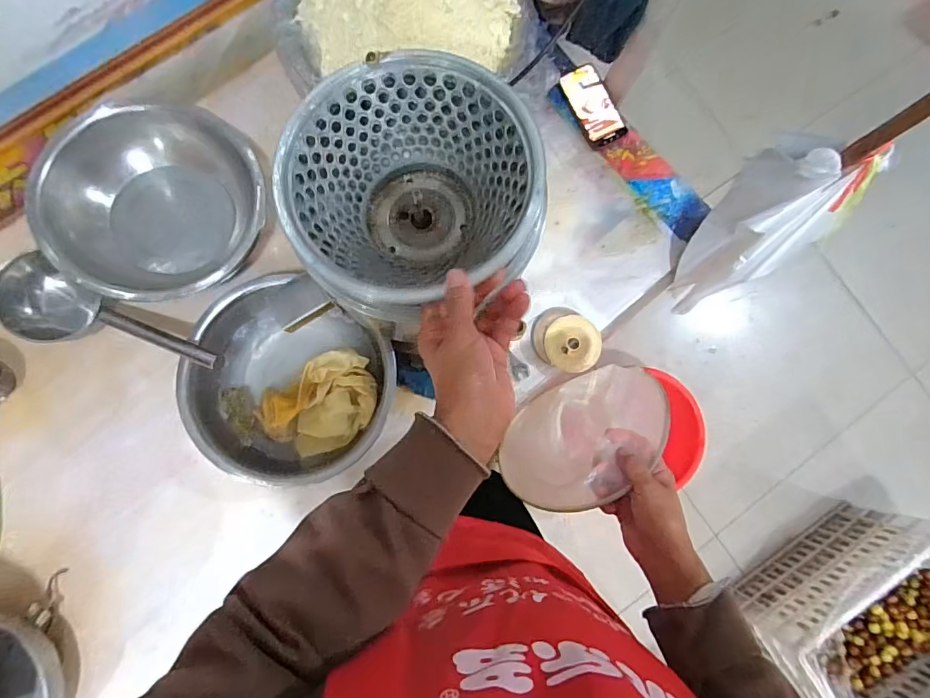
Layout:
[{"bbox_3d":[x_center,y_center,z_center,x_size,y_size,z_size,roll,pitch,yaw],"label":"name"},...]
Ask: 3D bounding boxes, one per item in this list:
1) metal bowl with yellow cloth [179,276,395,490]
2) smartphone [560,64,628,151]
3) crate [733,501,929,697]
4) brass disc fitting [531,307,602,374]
[{"bbox_3d":[-0.280,0.065,0.784,0.294,0.106,0.275,0,83,-4],"label":"metal bowl with yellow cloth"},{"bbox_3d":[0.243,-0.461,0.911,0.077,0.011,0.153,-27,86,-7],"label":"smartphone"},{"bbox_3d":[0.988,0.678,1.172,0.498,0.305,0.360,-33,86,-7],"label":"crate"},{"bbox_3d":[0.176,-0.017,0.843,0.119,0.029,0.106,25,82,-1],"label":"brass disc fitting"}]

